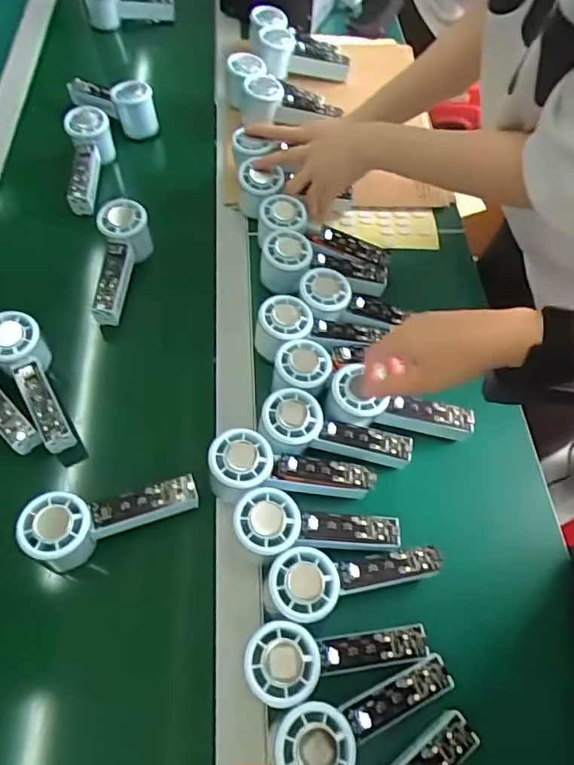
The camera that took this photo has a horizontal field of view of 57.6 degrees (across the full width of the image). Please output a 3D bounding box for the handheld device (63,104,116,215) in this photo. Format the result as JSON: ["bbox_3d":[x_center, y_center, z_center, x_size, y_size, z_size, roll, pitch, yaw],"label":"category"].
[{"bbox_3d":[-0.273,-0.294,0.711,0.056,0.065,0.148,2,75,-3],"label":"handheld device"}]

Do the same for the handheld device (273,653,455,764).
[{"bbox_3d":[0.062,0.248,0.387,0.145,0.012,0.053,-13,61,-26],"label":"handheld device"}]

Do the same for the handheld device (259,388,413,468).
[{"bbox_3d":[0.048,0.051,0.507,0.149,0.048,0.061,9,60,1],"label":"handheld device"}]

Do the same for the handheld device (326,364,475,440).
[{"bbox_3d":[0.114,0.024,0.524,0.146,0.037,0.053,13,59,-10],"label":"handheld device"}]

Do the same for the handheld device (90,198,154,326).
[{"bbox_3d":[-0.202,-0.139,0.619,0.052,0.059,0.147,7,73,0],"label":"handheld device"}]

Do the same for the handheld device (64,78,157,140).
[{"bbox_3d":[-0.257,-0.415,0.759,0.066,0.064,0.147,-39,70,-23],"label":"handheld device"}]

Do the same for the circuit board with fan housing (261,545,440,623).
[{"bbox_3d":[0.057,0.161,0.434,0.153,0.018,0.052,0,59,-19],"label":"circuit board with fan housing"}]

